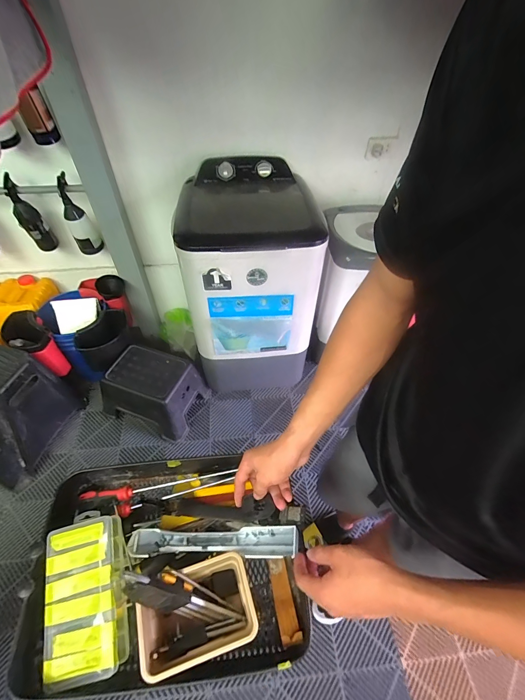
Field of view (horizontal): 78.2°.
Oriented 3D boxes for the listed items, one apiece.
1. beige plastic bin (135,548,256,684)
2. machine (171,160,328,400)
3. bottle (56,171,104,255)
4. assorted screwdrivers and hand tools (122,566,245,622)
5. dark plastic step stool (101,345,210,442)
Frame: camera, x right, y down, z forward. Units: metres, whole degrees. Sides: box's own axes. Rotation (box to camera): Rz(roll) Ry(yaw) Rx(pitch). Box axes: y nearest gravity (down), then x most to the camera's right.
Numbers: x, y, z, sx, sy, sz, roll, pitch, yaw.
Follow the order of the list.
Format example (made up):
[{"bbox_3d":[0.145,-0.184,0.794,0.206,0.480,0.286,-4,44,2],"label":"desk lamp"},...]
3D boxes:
[{"bbox_3d":[-0.097,0.407,0.501,0.162,0.101,0.110,-13,51,-13],"label":"beige plastic bin"},{"bbox_3d":[-0.039,-0.349,1.309,0.512,0.589,0.486,-1,50,-3],"label":"machine"},{"bbox_3d":[-0.723,-0.514,1.290,0.102,0.304,0.095,-28,56,-23],"label":"bottle"},{"bbox_3d":[-0.118,0.373,0.491,0.200,0.035,0.048,37,47,-22],"label":"assorted screwdrivers and hand tools"},{"bbox_3d":[-0.493,0.181,1.470,0.386,0.257,0.283,17,51,13],"label":"dark plastic step stool"}]

